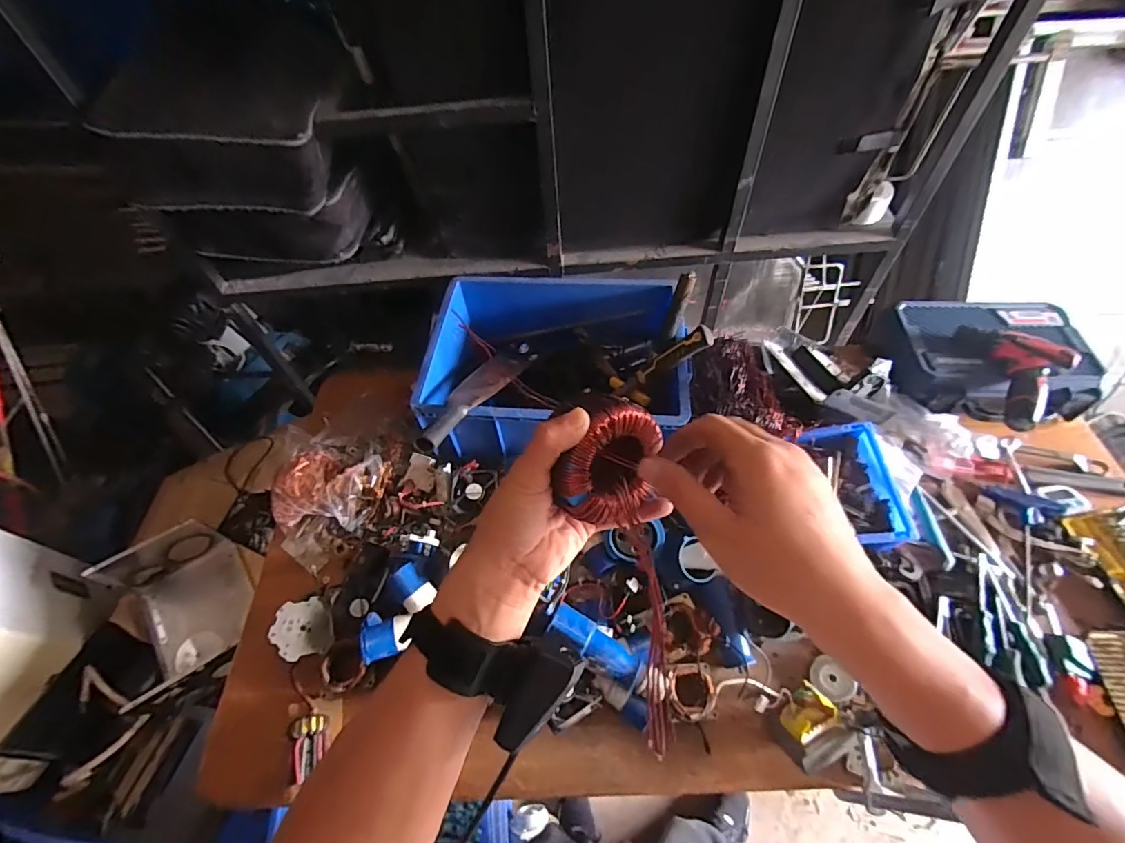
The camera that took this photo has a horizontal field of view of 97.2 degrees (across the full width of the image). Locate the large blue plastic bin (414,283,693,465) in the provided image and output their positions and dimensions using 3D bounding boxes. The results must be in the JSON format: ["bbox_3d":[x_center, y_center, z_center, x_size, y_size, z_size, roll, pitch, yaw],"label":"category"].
[{"bbox_3d":[-0.014,-0.138,1.002,0.484,0.171,0.371,-1,55,2],"label":"large blue plastic bin"}]

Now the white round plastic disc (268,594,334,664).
[{"bbox_3d":[-0.406,0.320,0.774,0.086,0.010,0.090,22,53,-33],"label":"white round plastic disc"}]

